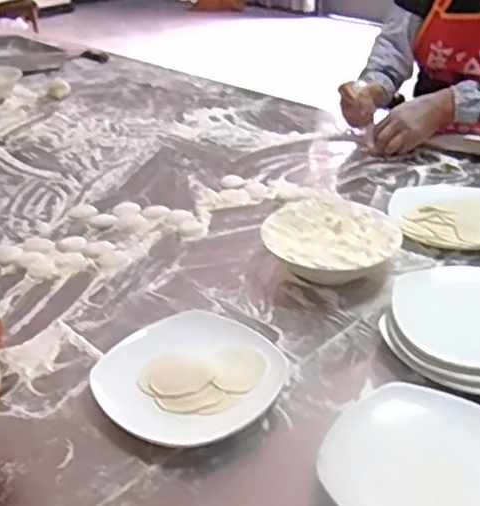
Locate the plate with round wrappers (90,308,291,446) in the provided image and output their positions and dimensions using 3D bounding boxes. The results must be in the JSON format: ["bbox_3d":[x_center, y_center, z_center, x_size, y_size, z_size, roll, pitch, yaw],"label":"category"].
[{"bbox_3d":[-0.049,0.126,0.712,0.177,0.023,0.176,19,38,31],"label":"plate with round wrappers"}]

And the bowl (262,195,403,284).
[{"bbox_3d":[0.118,-0.009,0.892,0.167,0.052,0.180,-2,32,1],"label":"bowl"}]

